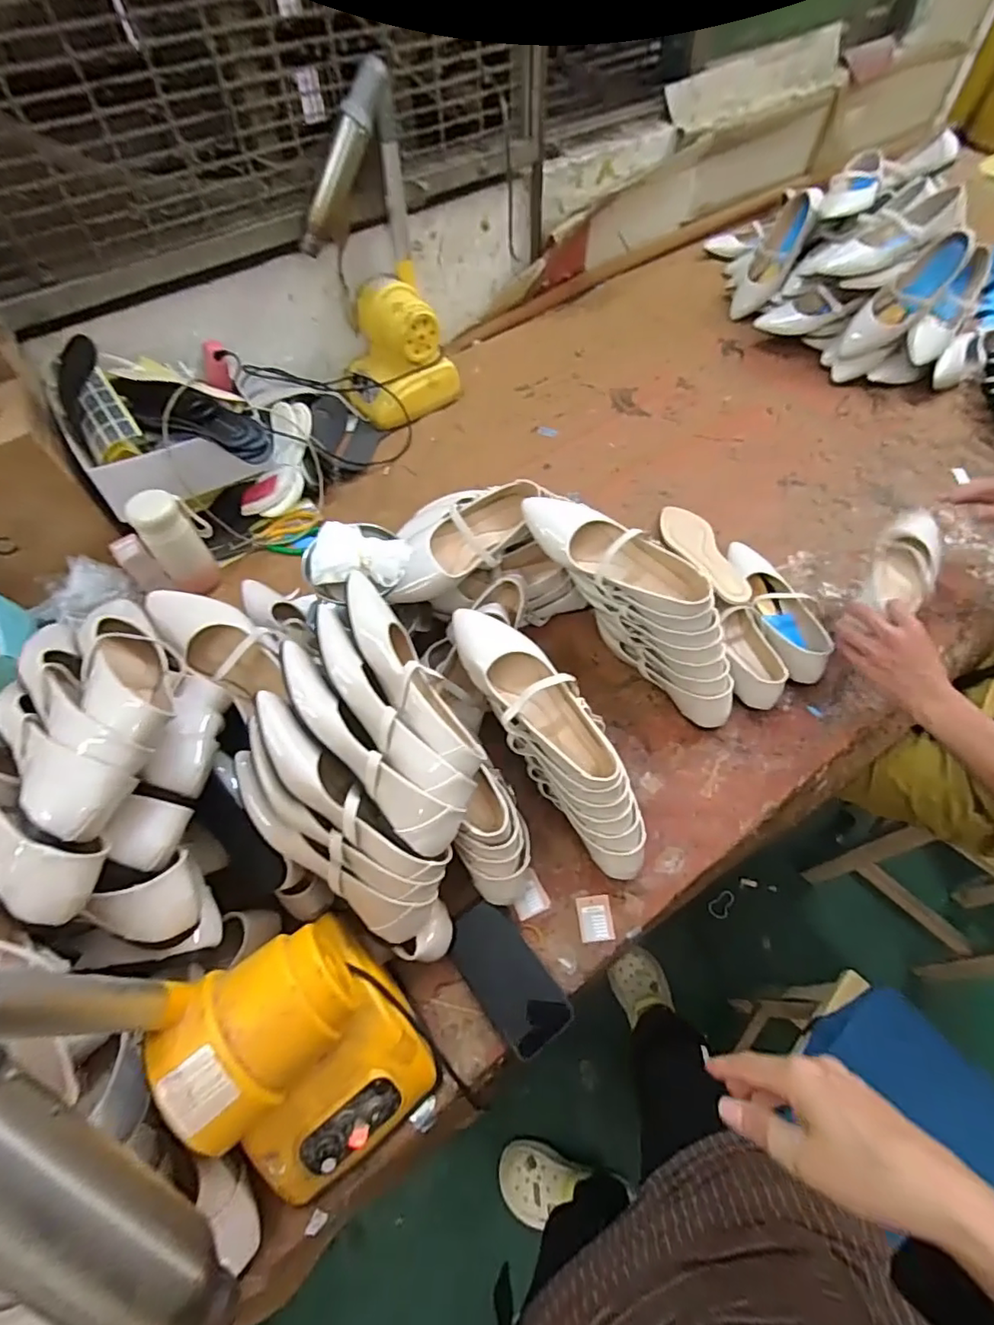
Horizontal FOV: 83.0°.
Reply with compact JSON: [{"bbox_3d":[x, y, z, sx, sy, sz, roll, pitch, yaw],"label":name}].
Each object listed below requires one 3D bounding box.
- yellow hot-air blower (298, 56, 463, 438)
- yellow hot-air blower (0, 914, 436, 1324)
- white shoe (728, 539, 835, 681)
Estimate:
[{"bbox_3d":[-0.207,-0.696,1.023,0.212,0.481,0.184,-32,63,-16],"label":"yellow hot-air blower"},{"bbox_3d":[-0.184,0.286,0.393,0.167,0.453,0.209,-30,62,-16],"label":"yellow hot-air blower"},{"bbox_3d":[0.432,-0.087,0.876,0.088,0.073,0.263,-10,59,-4],"label":"white shoe"}]

